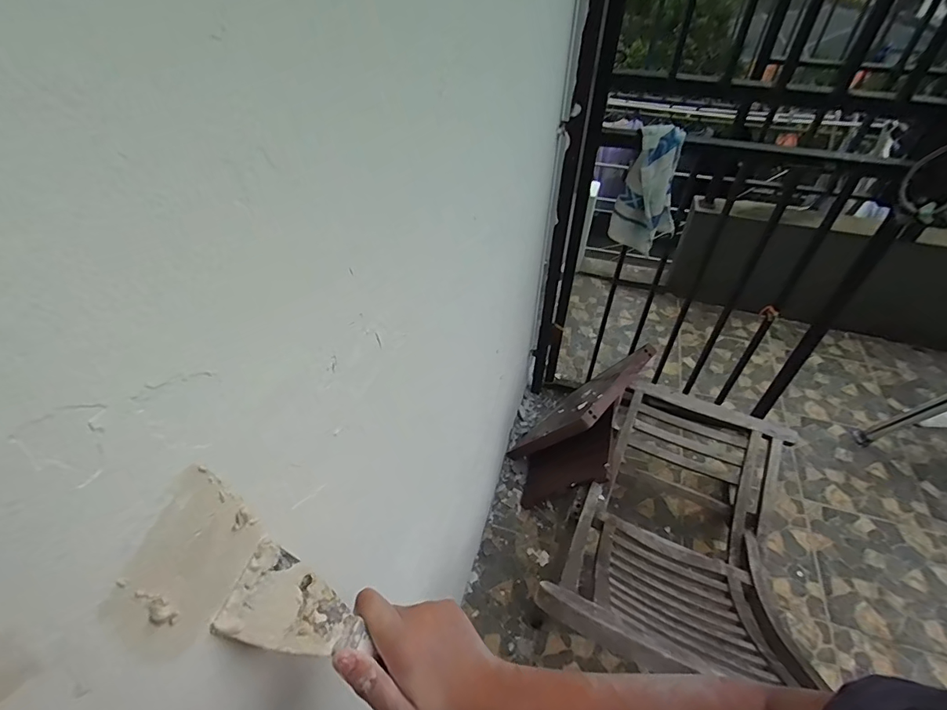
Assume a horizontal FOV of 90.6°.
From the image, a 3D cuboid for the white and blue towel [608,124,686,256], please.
[{"bbox_3d":[0.492,-0.453,1.300,0.172,0.317,0.106,14,47,12],"label":"white and blue towel"}]

